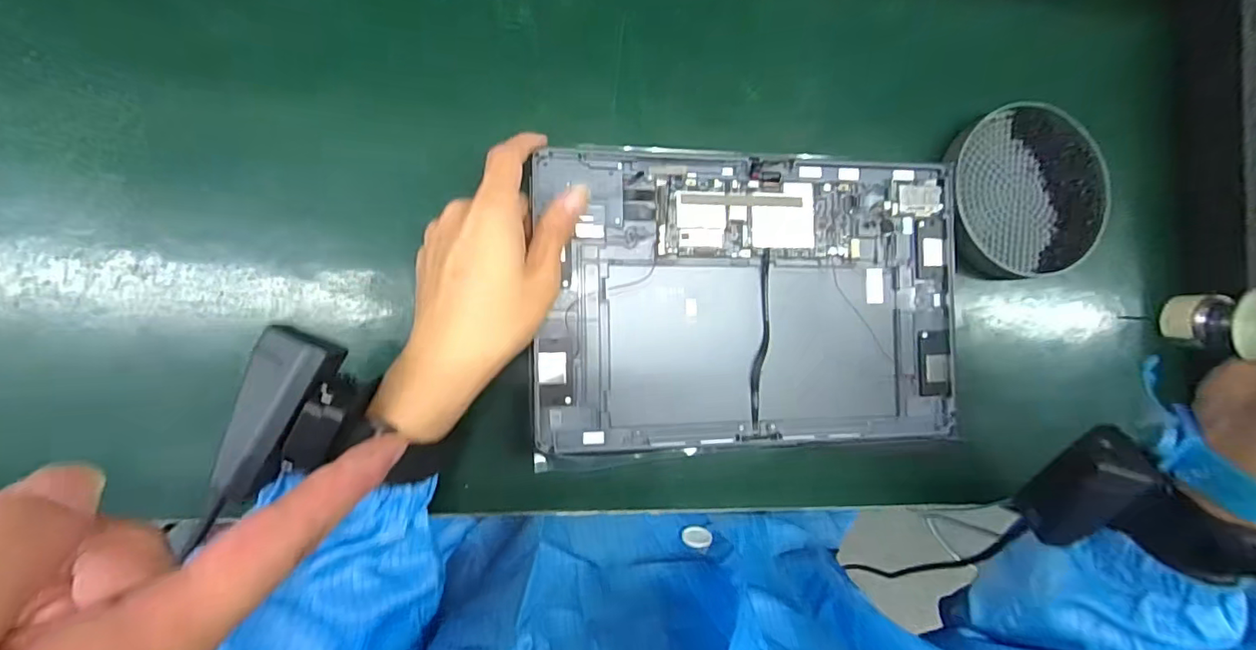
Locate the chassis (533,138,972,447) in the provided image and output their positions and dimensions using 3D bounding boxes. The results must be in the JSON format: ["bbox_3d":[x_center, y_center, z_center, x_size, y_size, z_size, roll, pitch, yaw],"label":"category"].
[{"bbox_3d":[0.074,-0.015,0.318,0.251,0.017,0.166,-1,85,-8],"label":"chassis"}]

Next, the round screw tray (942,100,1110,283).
[{"bbox_3d":[0.261,-0.088,0.362,0.118,0.017,0.110,-13,87,-10],"label":"round screw tray"}]

